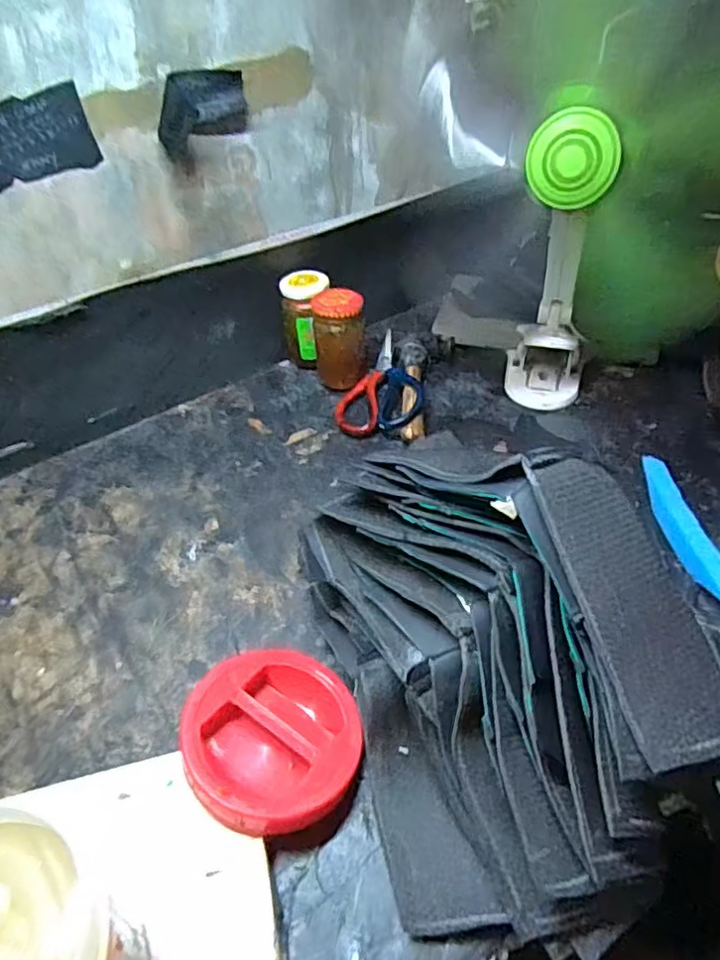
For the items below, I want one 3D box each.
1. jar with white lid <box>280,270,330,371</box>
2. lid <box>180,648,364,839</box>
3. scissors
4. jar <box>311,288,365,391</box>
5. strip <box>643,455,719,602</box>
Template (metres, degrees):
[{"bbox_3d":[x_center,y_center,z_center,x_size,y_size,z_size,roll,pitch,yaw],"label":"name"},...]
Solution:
[{"bbox_3d":[-0.065,-0.201,0.765,0.058,0.108,0.056,-4,42,3],"label":"jar with white lid"},{"bbox_3d":[-0.061,0.176,0.417,0.122,0.035,0.122,10,38,-8],"label":"lid"},{"bbox_3d":[0.022,-0.116,0.725,0.101,0.030,0.158,-4,42,3],"label":"scissors"},{"bbox_3d":[-0.025,-0.172,0.721,0.062,0.095,0.052,-7,42,0],"label":"jar"},{"bbox_3d":[0.288,0.045,0.539,0.031,0.007,0.177,-42,32,29],"label":"strip"}]

